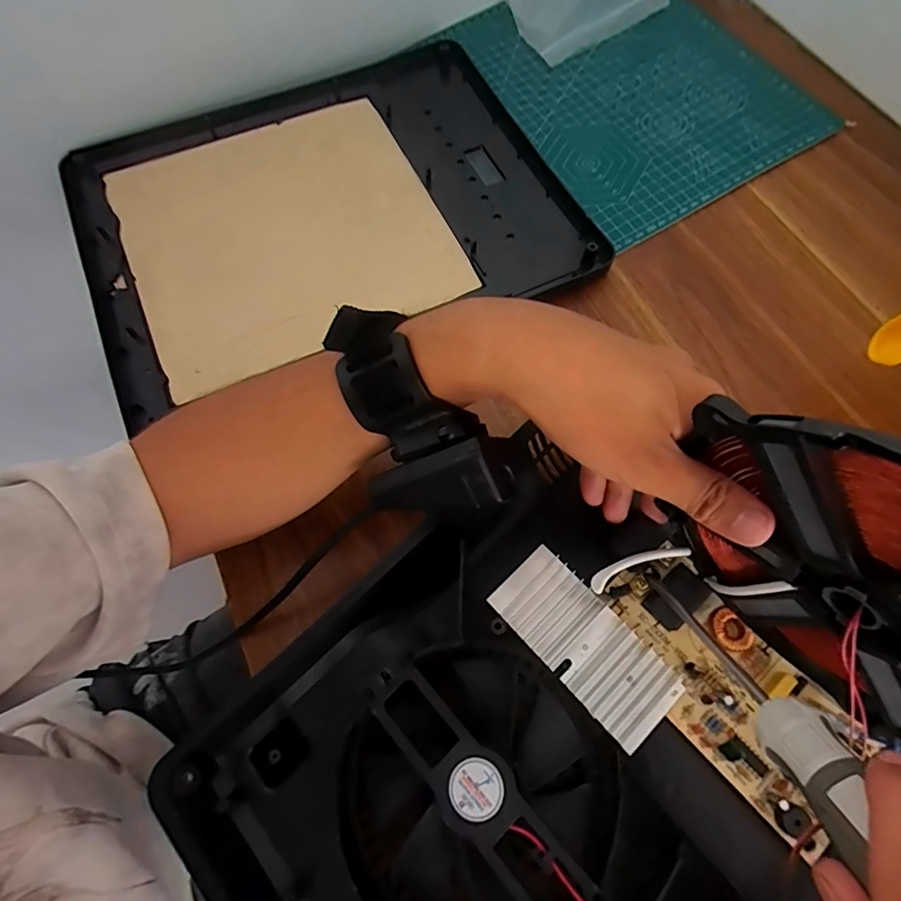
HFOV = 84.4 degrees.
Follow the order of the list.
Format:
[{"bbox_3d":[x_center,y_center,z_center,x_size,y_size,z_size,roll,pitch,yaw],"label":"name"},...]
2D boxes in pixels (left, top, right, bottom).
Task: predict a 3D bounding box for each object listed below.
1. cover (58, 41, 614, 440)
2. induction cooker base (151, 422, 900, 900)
[{"bbox_3d":[-0.104,-0.196,0.389,0.360,0.022,0.286,-21,70,-3],"label":"cover"},{"bbox_3d":[0.040,0.173,0.237,0.286,0.042,0.274,-41,72,-10],"label":"induction cooker base"}]

